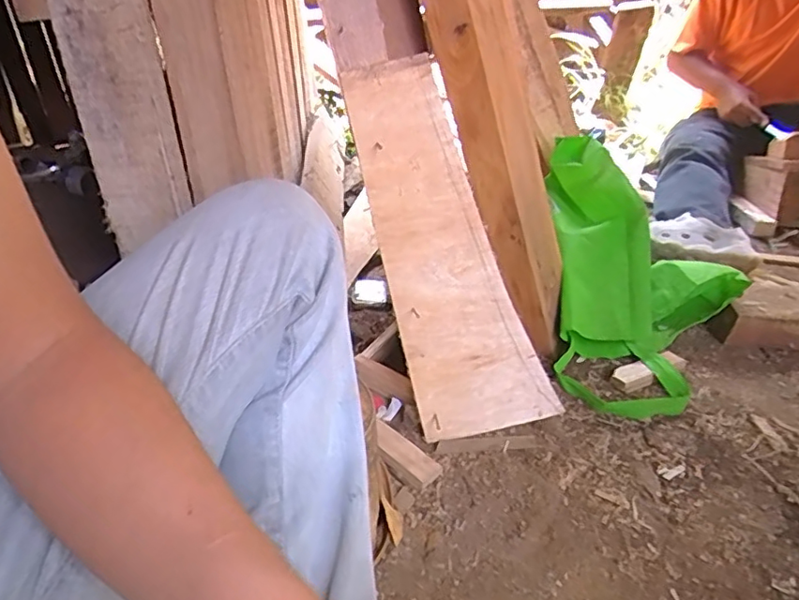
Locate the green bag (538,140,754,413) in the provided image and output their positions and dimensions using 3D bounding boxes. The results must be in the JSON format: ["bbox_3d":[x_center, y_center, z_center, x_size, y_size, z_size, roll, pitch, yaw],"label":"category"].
[{"bbox_3d":[0.402,-0.053,0.988,0.296,0.116,0.555,0,54,3],"label":"green bag"}]

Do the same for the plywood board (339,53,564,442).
[{"bbox_3d":[0.067,-0.042,0.686,0.164,0.465,0.014,-13,19,1],"label":"plywood board"}]

